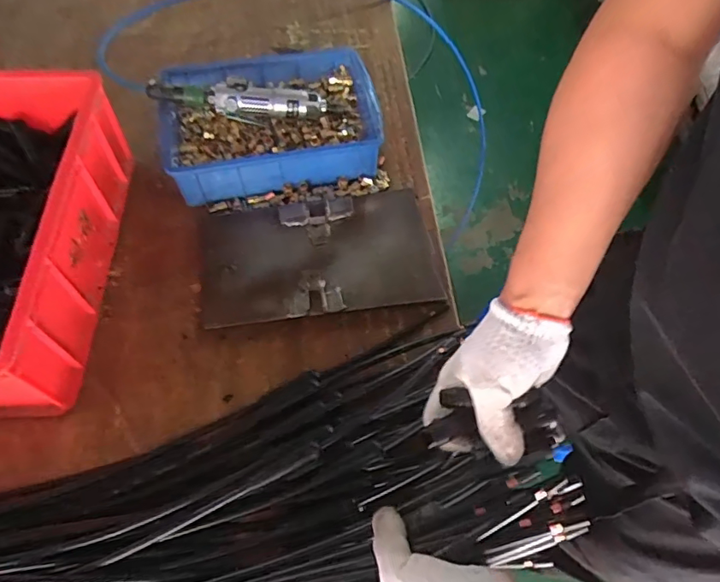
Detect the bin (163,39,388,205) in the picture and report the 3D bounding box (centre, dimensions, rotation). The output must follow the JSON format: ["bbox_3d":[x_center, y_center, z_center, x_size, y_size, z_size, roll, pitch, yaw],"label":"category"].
[{"bbox_3d":[-0.129,-0.238,0.756,0.302,0.096,0.205,-10,60,-5],"label":"bin"}]

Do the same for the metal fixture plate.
[{"bbox_3d":[-0.056,-0.049,0.690,0.296,0.023,0.181,-8,60,-4],"label":"metal fixture plate"}]

